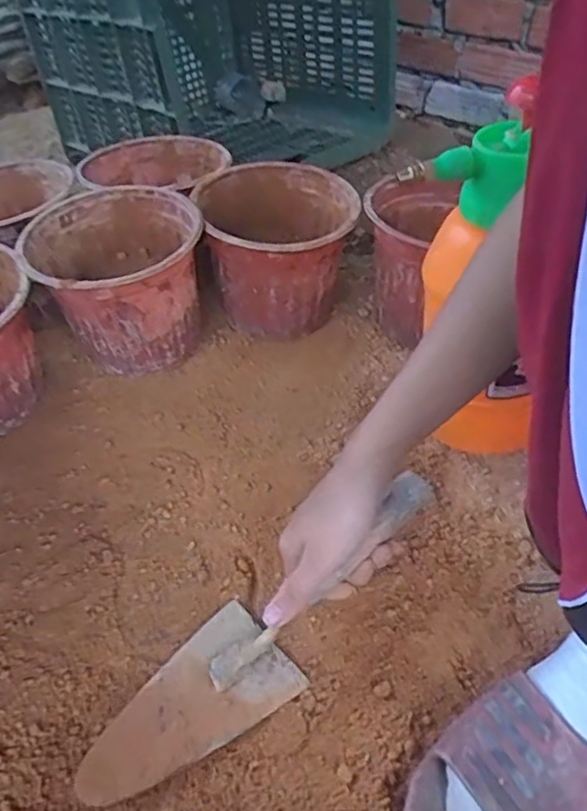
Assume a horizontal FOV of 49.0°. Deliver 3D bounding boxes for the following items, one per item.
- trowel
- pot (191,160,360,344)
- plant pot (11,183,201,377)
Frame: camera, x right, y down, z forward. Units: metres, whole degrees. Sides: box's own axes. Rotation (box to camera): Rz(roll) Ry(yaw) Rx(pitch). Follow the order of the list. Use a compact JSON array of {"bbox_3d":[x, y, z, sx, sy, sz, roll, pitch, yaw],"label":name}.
[{"bbox_3d":[-0.018,0.155,0.457,0.296,0.050,0.081,-39,52,-14],"label":"trowel"},{"bbox_3d":[-0.012,-0.158,0.706,0.155,0.151,0.161,-2,43,2],"label":"pot"},{"bbox_3d":[-0.173,-0.113,0.669,0.159,0.156,0.168,-2,43,2],"label":"plant pot"}]

